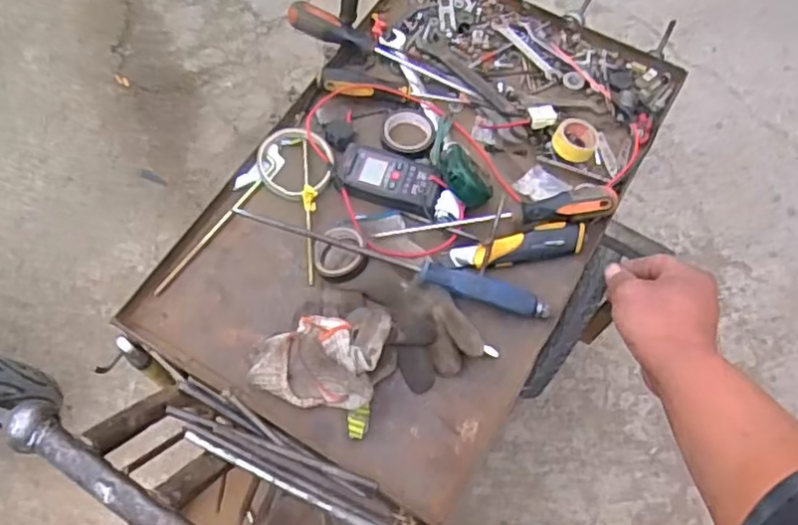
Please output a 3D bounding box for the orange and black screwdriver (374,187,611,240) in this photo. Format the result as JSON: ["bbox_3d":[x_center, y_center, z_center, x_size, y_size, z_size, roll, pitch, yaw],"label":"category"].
[{"bbox_3d":[0.103,-0.050,0.684,0.246,0.031,0.029,-8,67,-5],"label":"orange and black screwdriver"}]

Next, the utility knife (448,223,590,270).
[{"bbox_3d":[0.127,-0.018,0.686,0.139,0.020,0.036,-9,67,-6],"label":"utility knife"}]

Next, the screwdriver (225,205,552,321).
[{"bbox_3d":[-0.005,-0.007,0.663,0.326,0.031,0.031,18,67,6],"label":"screwdriver"}]

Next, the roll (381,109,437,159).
[{"bbox_3d":[0.010,-0.146,0.747,0.062,0.015,0.066,1,66,-1],"label":"roll"}]

